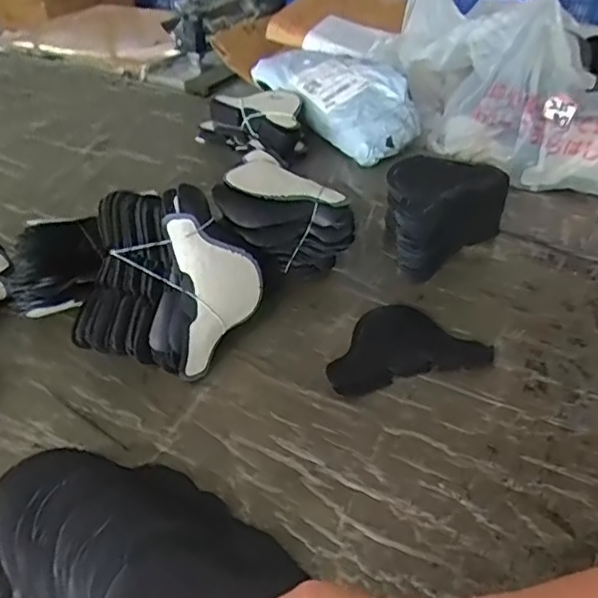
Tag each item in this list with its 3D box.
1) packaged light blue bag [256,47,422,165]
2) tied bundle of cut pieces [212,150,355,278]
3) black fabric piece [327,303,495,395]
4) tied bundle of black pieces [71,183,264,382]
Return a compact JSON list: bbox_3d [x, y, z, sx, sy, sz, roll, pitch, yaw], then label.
[{"bbox_3d":[0.051,-0.285,0.847,0.123,0.077,0.274,-22,44,-23],"label":"packaged light blue bag"},{"bbox_3d":[-0.010,-0.084,0.601,0.125,0.102,0.123,0,40,4],"label":"tied bundle of cut pieces"},{"bbox_3d":[0.088,0.031,0.532,0.139,0.014,0.093,-11,40,-11],"label":"black fabric piece"},{"bbox_3d":[-0.119,-0.017,0.523,0.147,0.120,0.115,11,42,17],"label":"tied bundle of black pieces"}]

